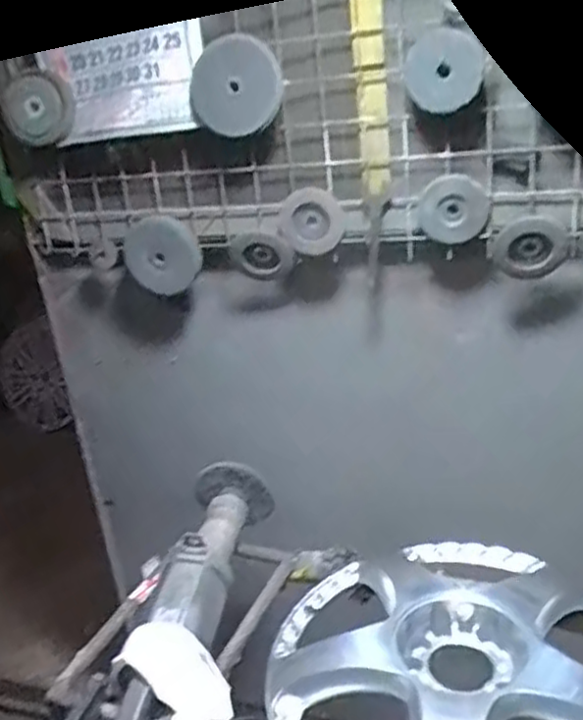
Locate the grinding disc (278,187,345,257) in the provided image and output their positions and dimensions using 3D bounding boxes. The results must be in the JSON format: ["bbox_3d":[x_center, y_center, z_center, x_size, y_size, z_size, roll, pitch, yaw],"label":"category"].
[{"bbox_3d":[0.029,-0.206,1.057,0.099,0.095,0.016,2,23,21],"label":"grinding disc"}]

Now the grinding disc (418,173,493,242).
[{"bbox_3d":[0.222,-0.207,0.973,0.092,0.087,0.012,1,23,19],"label":"grinding disc"}]

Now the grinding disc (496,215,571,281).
[{"bbox_3d":[0.326,-0.150,0.961,0.096,0.082,0.027,-1,22,13],"label":"grinding disc"}]

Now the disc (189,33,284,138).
[{"bbox_3d":[-0.082,-0.388,1.006,0.136,0.128,0.030,-11,12,17],"label":"disc"}]

